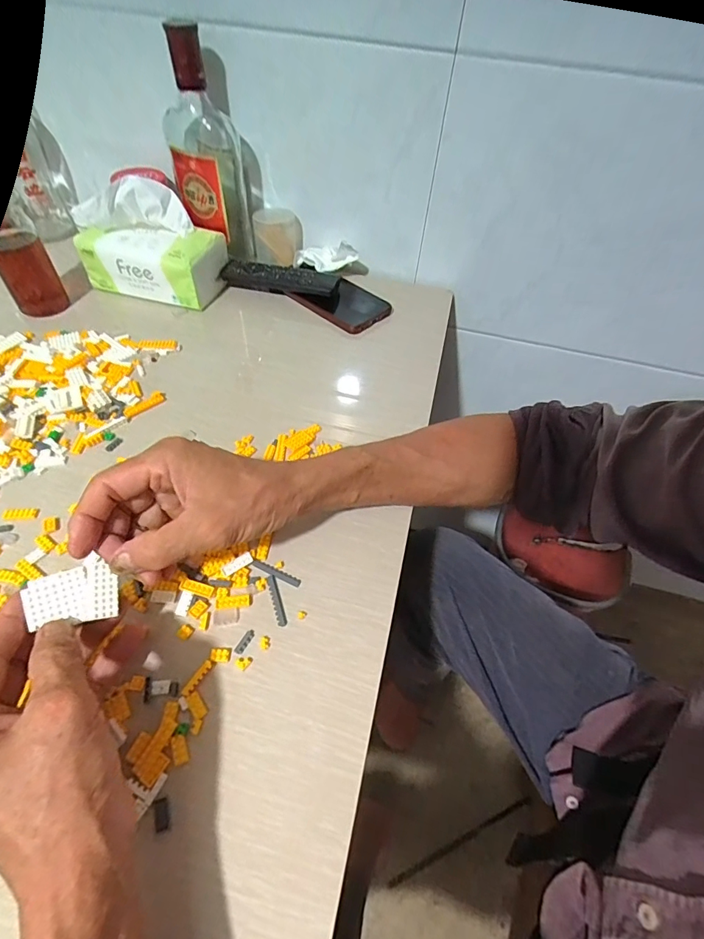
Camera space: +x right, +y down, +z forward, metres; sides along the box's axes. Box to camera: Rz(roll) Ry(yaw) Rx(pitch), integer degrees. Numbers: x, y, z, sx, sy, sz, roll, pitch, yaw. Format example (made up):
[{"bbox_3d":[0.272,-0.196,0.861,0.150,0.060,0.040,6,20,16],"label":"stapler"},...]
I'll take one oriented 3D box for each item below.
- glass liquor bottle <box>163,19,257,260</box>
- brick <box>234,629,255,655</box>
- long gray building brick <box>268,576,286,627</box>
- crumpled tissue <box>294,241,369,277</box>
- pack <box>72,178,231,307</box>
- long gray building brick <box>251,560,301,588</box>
[{"bbox_3d":[-0.176,-0.377,0.543,0.077,0.229,0.083,-19,55,-17],"label":"glass liquor bottle"},{"bbox_3d":[-0.074,0.119,0.310,0.006,0.004,0.018,23,54,14],"label":"brick"},{"bbox_3d":[-0.056,0.096,0.330,0.007,0.004,0.040,-14,54,-14],"label":"long gray building brick"},{"bbox_3d":[-0.028,-0.285,0.606,0.098,0.045,0.043,3,52,-1],"label":"crumpled tissue"},{"bbox_3d":[-0.247,-0.280,0.548,0.162,0.113,0.081,13,52,7],"label":"pack"},{"bbox_3d":[-0.059,0.079,0.343,0.040,0.004,0.006,21,54,13],"label":"long gray building brick"}]

